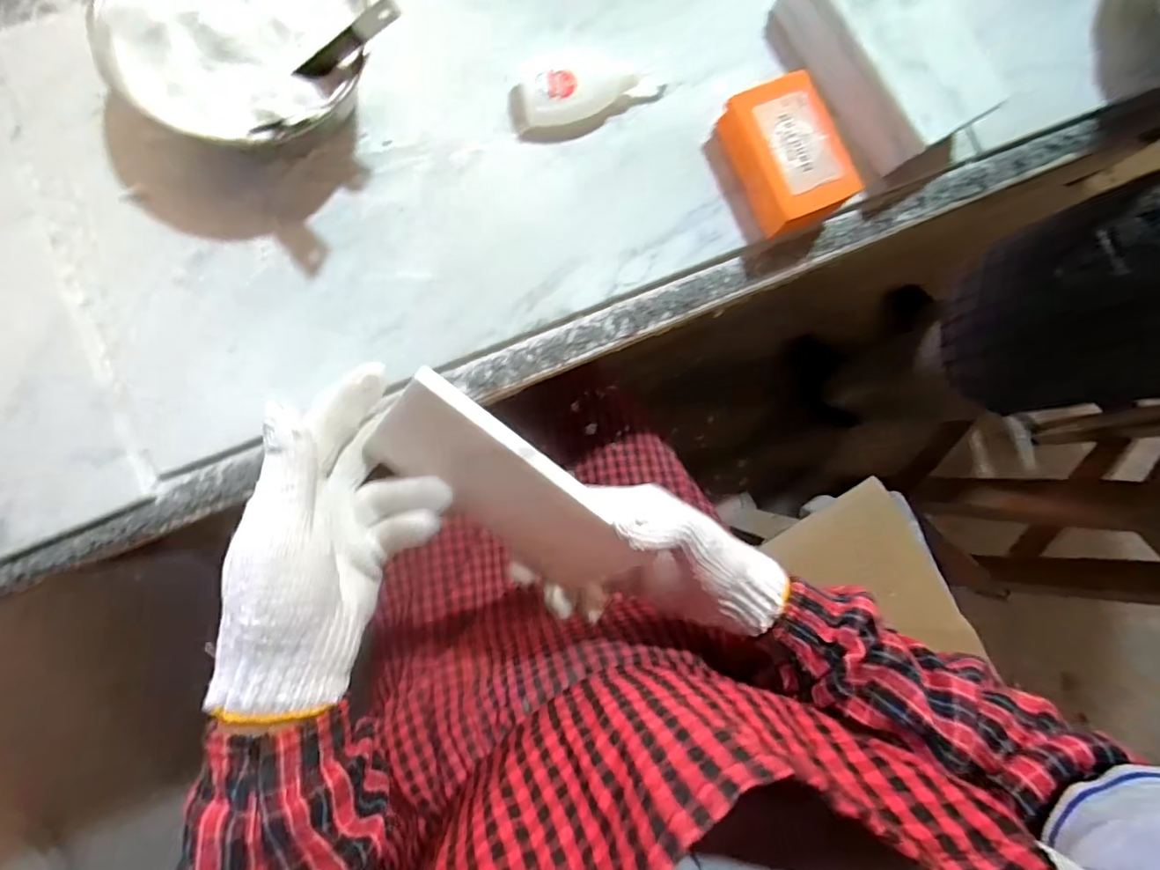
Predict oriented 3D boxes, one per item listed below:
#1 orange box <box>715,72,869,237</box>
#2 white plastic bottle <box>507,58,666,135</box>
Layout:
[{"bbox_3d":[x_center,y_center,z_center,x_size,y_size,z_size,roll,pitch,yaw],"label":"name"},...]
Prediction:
[{"bbox_3d":[0.143,-0.191,0.356,0.065,0.026,0.095,-27,88,-7],"label":"orange box"},{"bbox_3d":[0.007,-0.234,0.354,0.110,0.027,0.036,-12,86,-6],"label":"white plastic bottle"}]

